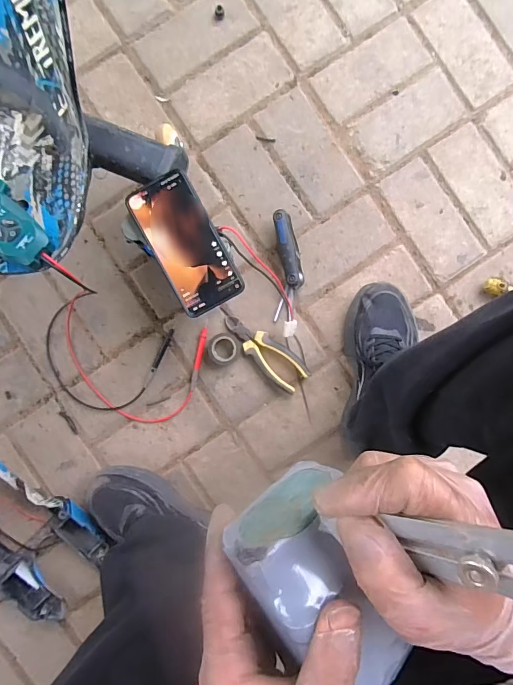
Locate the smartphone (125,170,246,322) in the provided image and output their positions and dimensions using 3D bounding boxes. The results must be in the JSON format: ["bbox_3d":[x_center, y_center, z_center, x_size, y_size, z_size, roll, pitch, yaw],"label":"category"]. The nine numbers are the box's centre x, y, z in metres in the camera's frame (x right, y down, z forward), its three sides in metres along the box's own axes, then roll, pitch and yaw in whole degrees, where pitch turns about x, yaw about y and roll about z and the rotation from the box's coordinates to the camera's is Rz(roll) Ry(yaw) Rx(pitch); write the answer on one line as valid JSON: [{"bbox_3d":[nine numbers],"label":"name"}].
[{"bbox_3d":[-0.085,-0.118,0.479,0.079,0.007,0.164,-27,96,3],"label":"smartphone"}]

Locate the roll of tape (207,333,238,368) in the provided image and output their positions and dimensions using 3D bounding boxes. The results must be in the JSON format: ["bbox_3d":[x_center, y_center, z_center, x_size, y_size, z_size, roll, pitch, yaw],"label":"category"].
[{"bbox_3d":[-0.053,0.011,0.616,0.045,0.020,0.051,-7,91,0],"label":"roll of tape"}]

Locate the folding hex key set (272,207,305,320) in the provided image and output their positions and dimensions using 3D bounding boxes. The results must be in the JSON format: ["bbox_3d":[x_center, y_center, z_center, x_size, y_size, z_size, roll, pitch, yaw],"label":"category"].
[{"bbox_3d":[0.049,-0.121,0.614,0.044,0.040,0.163,-2,91,0],"label":"folding hex key set"}]

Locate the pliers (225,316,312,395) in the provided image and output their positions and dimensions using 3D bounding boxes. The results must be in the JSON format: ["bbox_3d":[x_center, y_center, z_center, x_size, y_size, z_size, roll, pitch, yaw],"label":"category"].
[{"bbox_3d":[0.011,0.016,0.627,0.152,0.016,0.058,39,90,-1],"label":"pliers"}]

